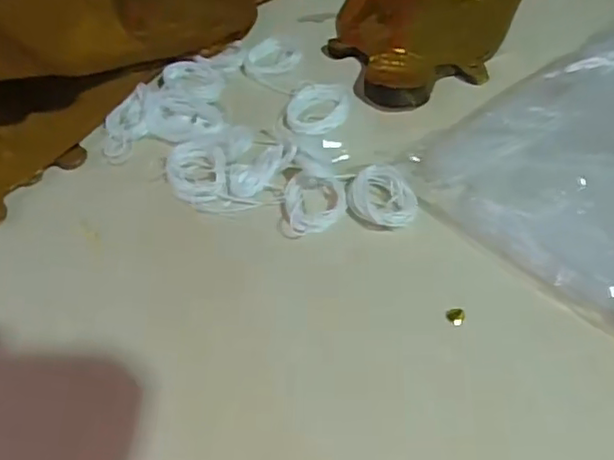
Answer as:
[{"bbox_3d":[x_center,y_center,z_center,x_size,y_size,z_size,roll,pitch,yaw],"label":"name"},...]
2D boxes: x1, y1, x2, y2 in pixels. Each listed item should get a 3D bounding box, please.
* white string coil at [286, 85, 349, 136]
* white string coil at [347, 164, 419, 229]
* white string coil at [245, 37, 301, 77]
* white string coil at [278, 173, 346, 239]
[{"bbox_3d":[0.007,-0.075,0.382,0.036,0.007,0.045,3,52,5],"label":"white string coil"},{"bbox_3d":[0.041,-0.017,0.334,0.033,0.010,0.037,-26,55,-17],"label":"white string coil"},{"bbox_3d":[-0.021,-0.116,0.413,0.034,0.004,0.037,-1,51,2],"label":"white string coil"},{"bbox_3d":[0.003,-0.015,0.333,0.035,0.014,0.034,-1,51,2],"label":"white string coil"}]

